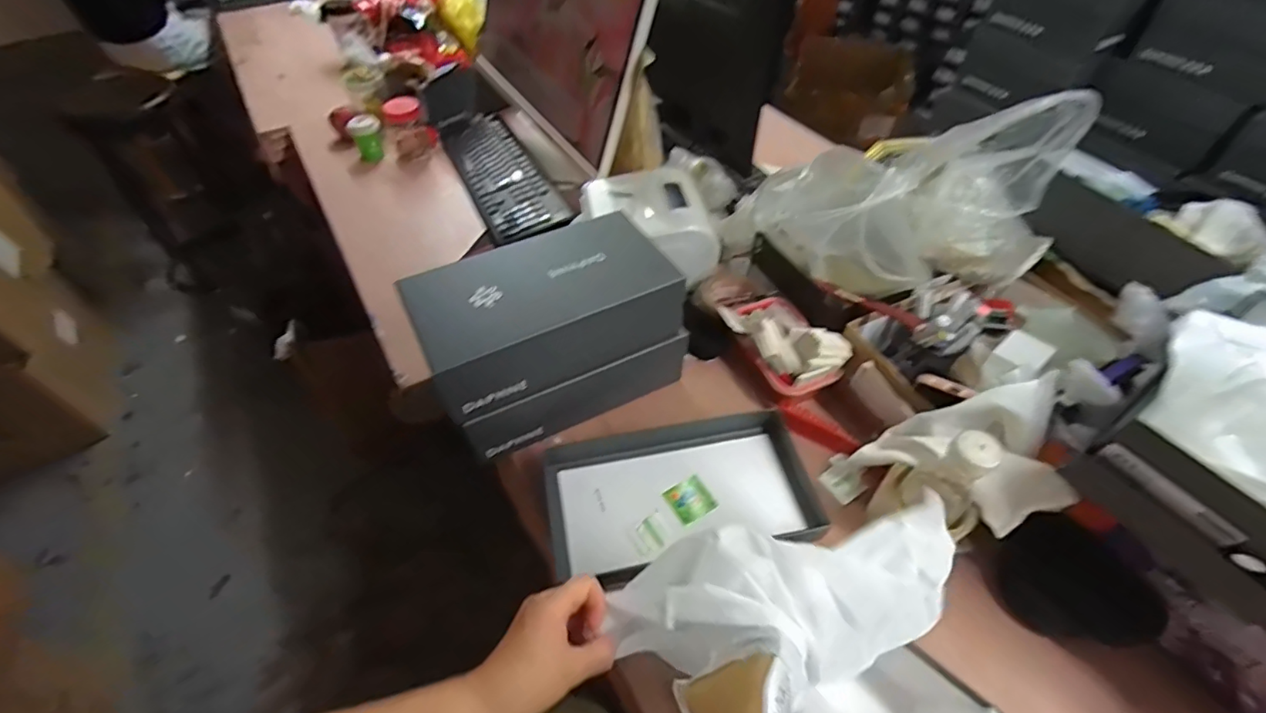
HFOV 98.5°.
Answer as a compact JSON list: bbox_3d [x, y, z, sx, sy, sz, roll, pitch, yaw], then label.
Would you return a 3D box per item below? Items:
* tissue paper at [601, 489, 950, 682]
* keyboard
[{"bbox_3d":[0.129,0.193,0.435,0.277,0.093,0.106,-7,49,-3],"label":"tissue paper"},{"bbox_3d":[-0.265,-0.368,1.099,0.145,0.034,0.445,-21,52,-17],"label":"keyboard"}]

